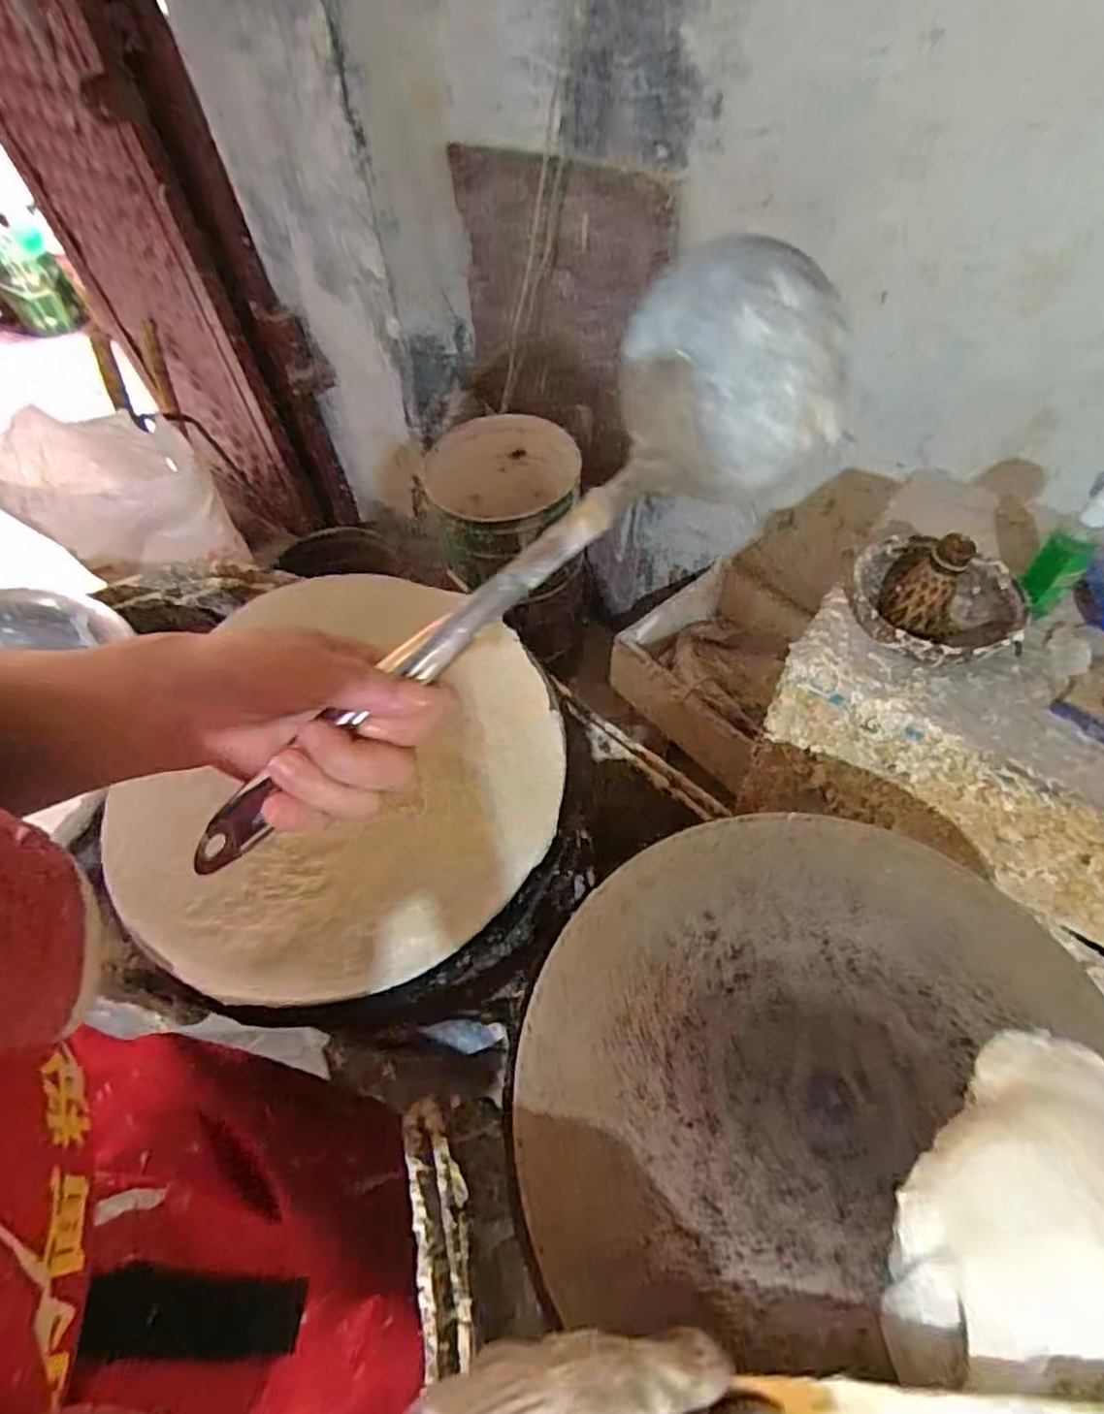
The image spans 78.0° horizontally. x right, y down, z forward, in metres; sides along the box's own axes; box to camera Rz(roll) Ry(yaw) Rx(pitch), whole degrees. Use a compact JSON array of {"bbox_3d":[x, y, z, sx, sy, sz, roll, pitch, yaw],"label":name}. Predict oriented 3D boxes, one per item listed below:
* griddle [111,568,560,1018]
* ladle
[{"bbox_3d":[-0.156,0.047,0.559,0.326,0.034,0.376,15,58,14],"label":"griddle"},{"bbox_3d":[-0.026,-0.049,0.288,0.337,0.070,0.087,-41,60,1],"label":"ladle"}]

